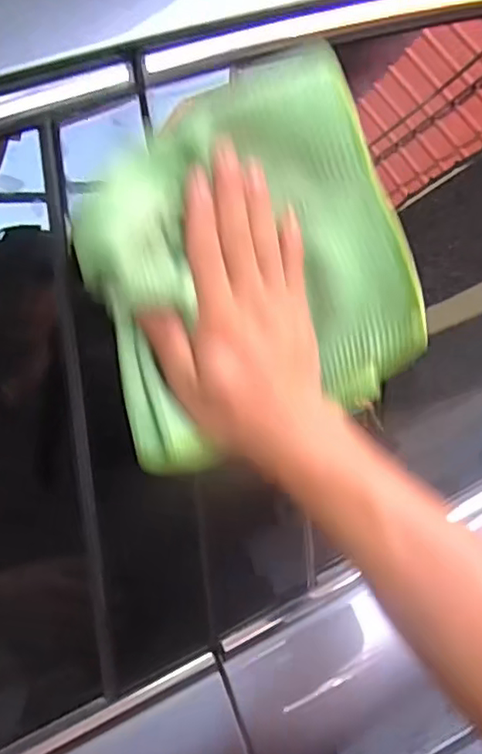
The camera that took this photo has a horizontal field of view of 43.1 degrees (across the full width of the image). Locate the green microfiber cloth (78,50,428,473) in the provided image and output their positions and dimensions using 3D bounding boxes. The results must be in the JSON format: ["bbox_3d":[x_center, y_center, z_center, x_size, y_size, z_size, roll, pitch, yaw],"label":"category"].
[{"bbox_3d":[0.012,-0.065,0.353,0.192,0.208,0.063,-21,16,-19],"label":"green microfiber cloth"}]

